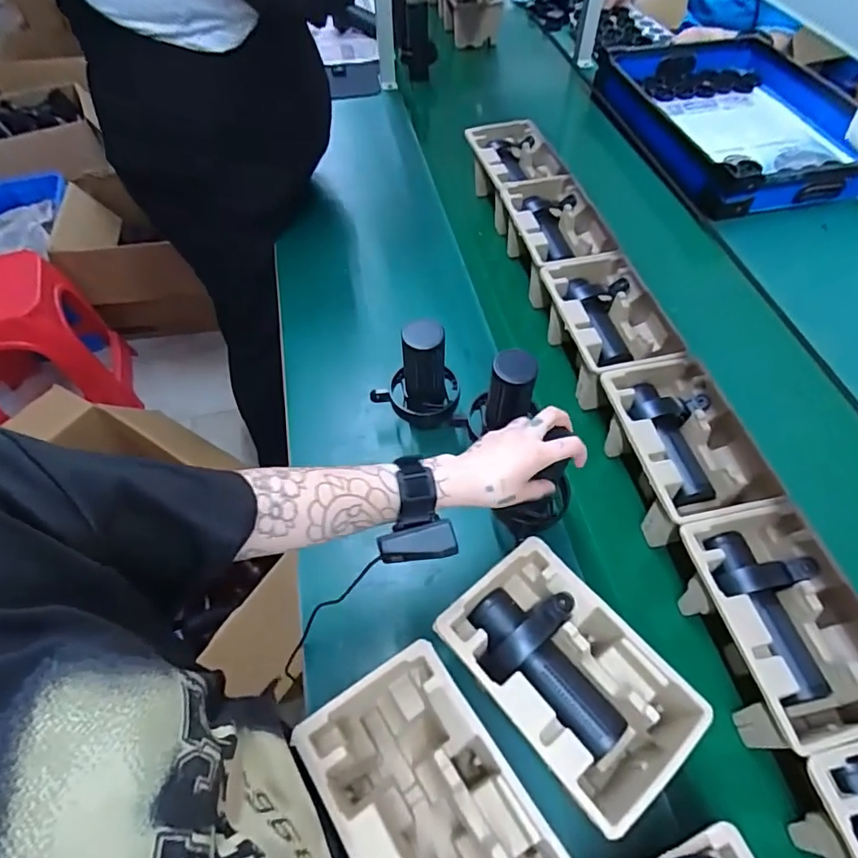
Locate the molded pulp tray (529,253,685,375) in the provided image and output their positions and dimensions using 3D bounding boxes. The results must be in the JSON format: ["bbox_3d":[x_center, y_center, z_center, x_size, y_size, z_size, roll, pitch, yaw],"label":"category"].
[{"bbox_3d":[0.266,-0.161,0.811,0.151,0.091,0.247,-7,55,-5],"label":"molded pulp tray"}]

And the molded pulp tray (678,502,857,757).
[{"bbox_3d":[0.367,0.215,0.575,0.146,0.113,0.223,-10,55,-7],"label":"molded pulp tray"}]

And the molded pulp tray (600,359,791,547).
[{"bbox_3d":[0.315,0.037,0.701,0.141,0.124,0.224,-11,56,-8],"label":"molded pulp tray"}]

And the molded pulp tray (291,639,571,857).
[{"bbox_3d":[0.001,0.338,0.475,0.140,0.108,0.221,-29,60,-19],"label":"molded pulp tray"}]

